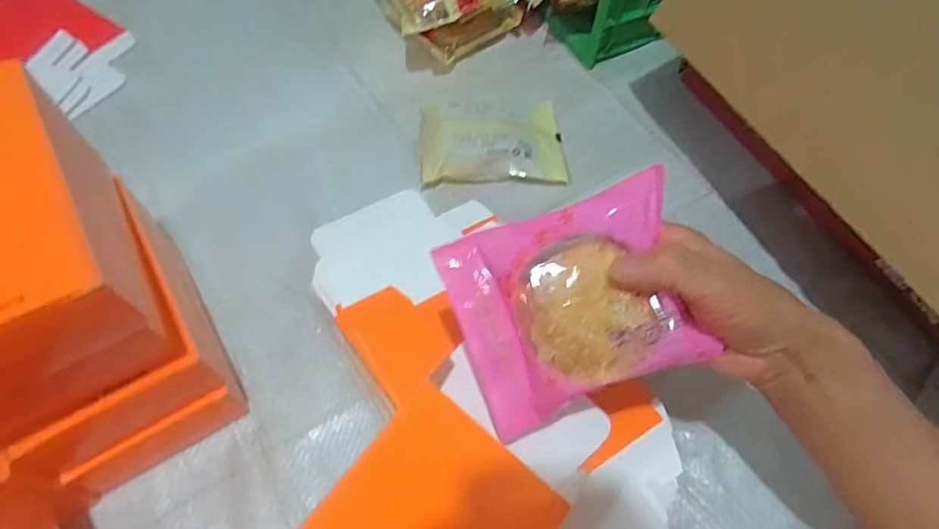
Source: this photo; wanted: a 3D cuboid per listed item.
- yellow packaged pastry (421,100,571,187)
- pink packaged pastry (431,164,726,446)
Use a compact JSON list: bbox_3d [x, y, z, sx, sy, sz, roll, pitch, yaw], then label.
[{"bbox_3d":[0.020,-0.111,0.485,0.124,0.021,0.089,-3,59,-3],"label":"yellow packaged pastry"},{"bbox_3d":[0.051,0.023,0.276,0.116,0.017,0.103,-20,87,19],"label":"pink packaged pastry"}]

